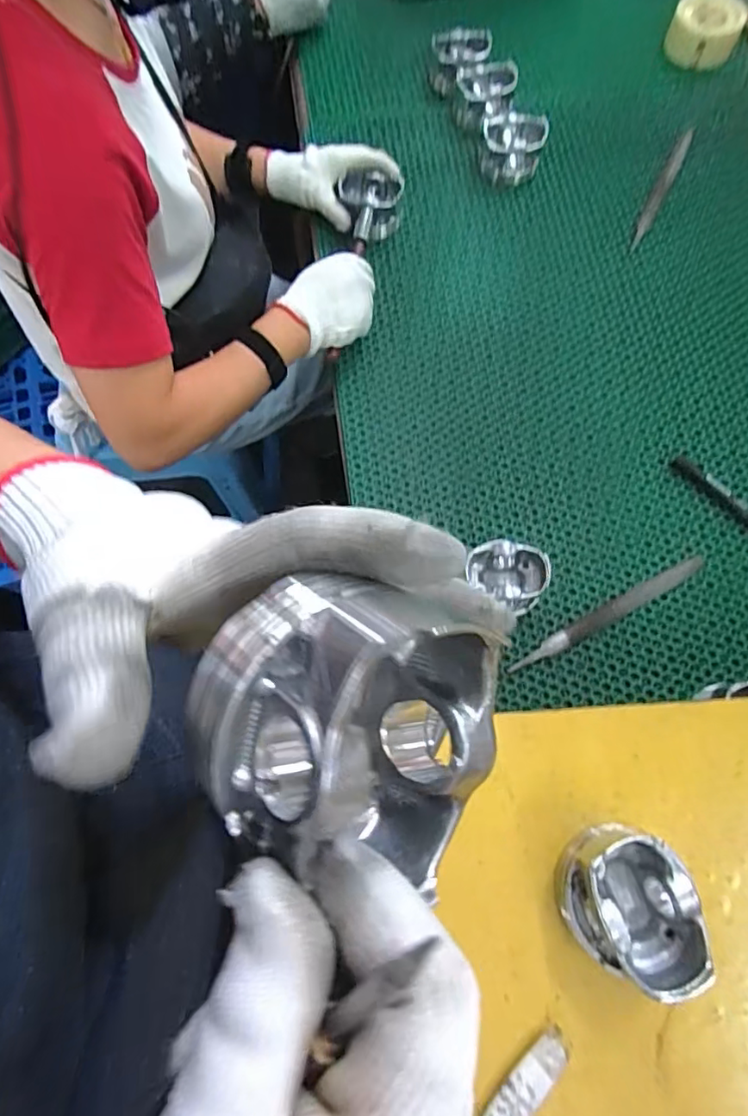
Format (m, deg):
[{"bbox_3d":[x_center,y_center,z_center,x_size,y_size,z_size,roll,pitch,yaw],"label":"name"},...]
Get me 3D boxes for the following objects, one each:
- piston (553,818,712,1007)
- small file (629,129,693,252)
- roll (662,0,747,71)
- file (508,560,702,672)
[{"bbox_3d":[0.155,0.211,0.346,0.066,0.049,0.081,-7,72,-2],"label":"piston"},{"bbox_3d":[0.387,-0.499,0.763,0.020,0.005,0.238,28,75,10],"label":"small file"},{"bbox_3d":[0.480,-0.767,0.825,0.096,0.051,0.096,-1,72,2],"label":"roll"},{"bbox_3d":[0.243,0.058,0.590,0.235,0.005,0.019,-28,73,-7],"label":"file"}]

